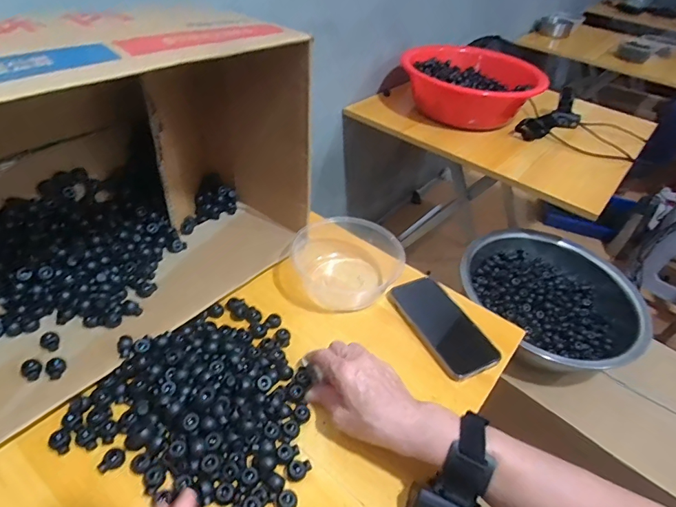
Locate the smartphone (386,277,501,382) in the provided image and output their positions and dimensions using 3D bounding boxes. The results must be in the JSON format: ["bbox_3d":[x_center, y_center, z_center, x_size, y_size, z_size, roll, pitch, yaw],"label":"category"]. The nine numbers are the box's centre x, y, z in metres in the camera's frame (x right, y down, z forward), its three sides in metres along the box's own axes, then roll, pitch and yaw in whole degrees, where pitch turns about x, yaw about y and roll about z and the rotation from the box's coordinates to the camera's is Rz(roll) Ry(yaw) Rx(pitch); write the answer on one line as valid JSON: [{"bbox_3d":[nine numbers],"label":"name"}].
[{"bbox_3d":[0.127,0.087,0.539,0.075,0.013,0.147,-18,47,-24],"label":"smartphone"}]

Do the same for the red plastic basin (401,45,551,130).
[{"bbox_3d":[0.311,-0.404,1.060,0.304,0.140,0.304,5,41,-4],"label":"red plastic basin"}]

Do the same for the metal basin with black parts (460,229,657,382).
[{"bbox_3d":[0.421,0.088,0.835,0.326,0.088,0.314,5,41,-4],"label":"metal basin with black parts"}]

